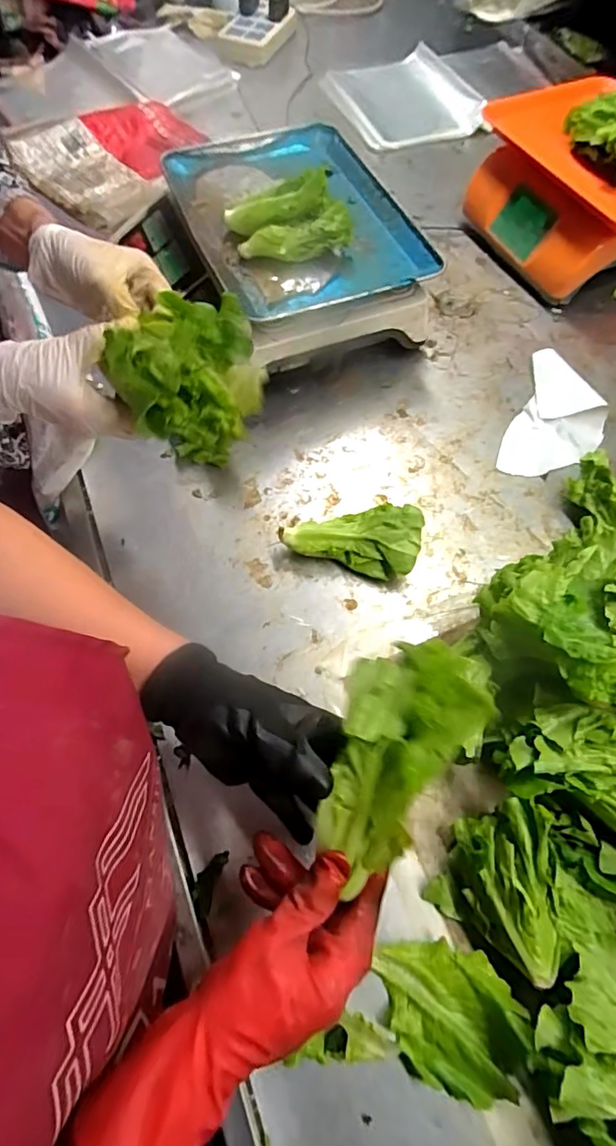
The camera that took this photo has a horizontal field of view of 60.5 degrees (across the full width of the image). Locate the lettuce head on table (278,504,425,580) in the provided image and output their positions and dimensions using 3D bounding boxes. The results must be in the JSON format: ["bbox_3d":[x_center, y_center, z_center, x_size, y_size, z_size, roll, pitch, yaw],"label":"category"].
[{"bbox_3d":[0.043,-0.039,0.520,0.129,0.053,0.059,14,64,6],"label":"lettuce head on table"}]

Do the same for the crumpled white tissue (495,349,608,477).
[{"bbox_3d":[0.291,-0.180,0.614,0.098,0.016,0.183,22,65,9],"label":"crumpled white tissue"}]

